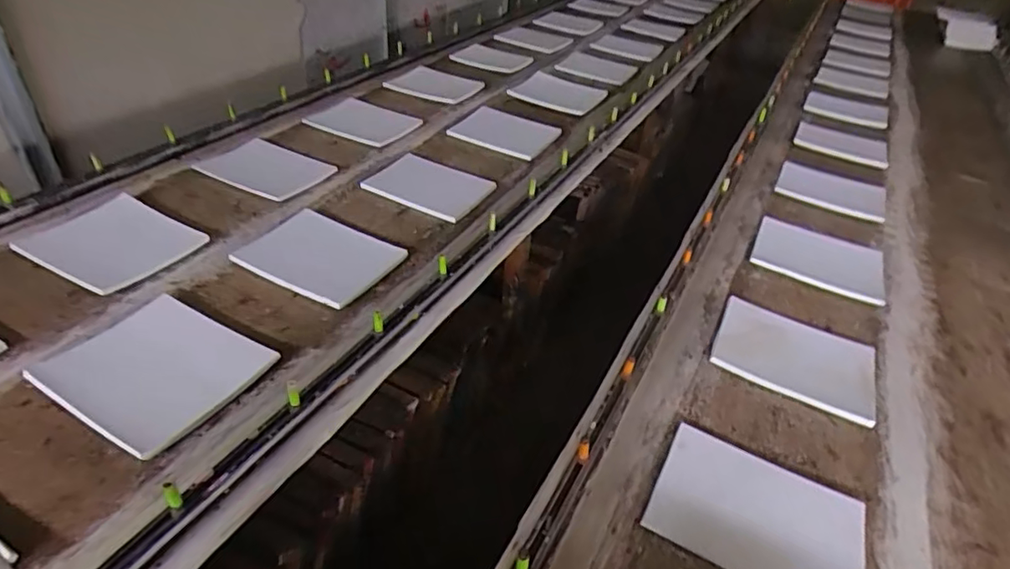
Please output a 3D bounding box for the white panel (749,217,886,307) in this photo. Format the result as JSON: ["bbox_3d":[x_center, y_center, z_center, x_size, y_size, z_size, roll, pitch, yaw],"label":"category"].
[{"bbox_3d":[0.711,-0.057,1.303,0.274,0.021,0.229,21,41,18],"label":"white panel"}]

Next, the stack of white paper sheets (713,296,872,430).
[{"bbox_3d":[0.537,0.133,1.067,0.271,0.017,0.223,21,41,18],"label":"stack of white paper sheets"}]

